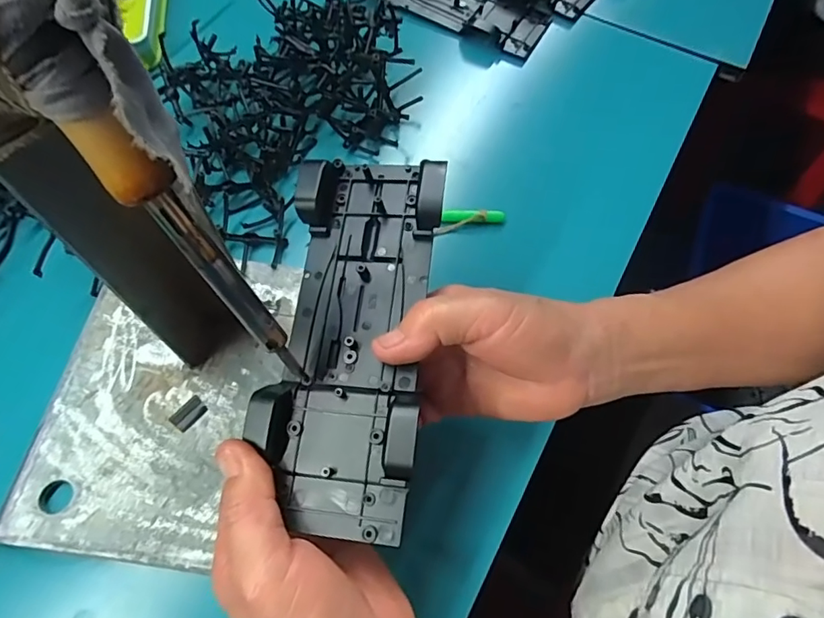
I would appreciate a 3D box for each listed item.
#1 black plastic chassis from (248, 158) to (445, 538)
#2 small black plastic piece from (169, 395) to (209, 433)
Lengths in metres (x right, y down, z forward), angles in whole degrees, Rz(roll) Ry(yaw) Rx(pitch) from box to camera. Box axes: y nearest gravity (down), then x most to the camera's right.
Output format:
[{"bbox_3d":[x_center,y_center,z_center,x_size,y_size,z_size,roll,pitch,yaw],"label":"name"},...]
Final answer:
[{"bbox_3d":[-0.031,0.007,0.251,0.076,0.029,0.190,4,70,1],"label":"black plastic chassis"},{"bbox_3d":[-0.138,0.064,0.315,0.015,0.004,0.021,37,67,15],"label":"small black plastic piece"}]

